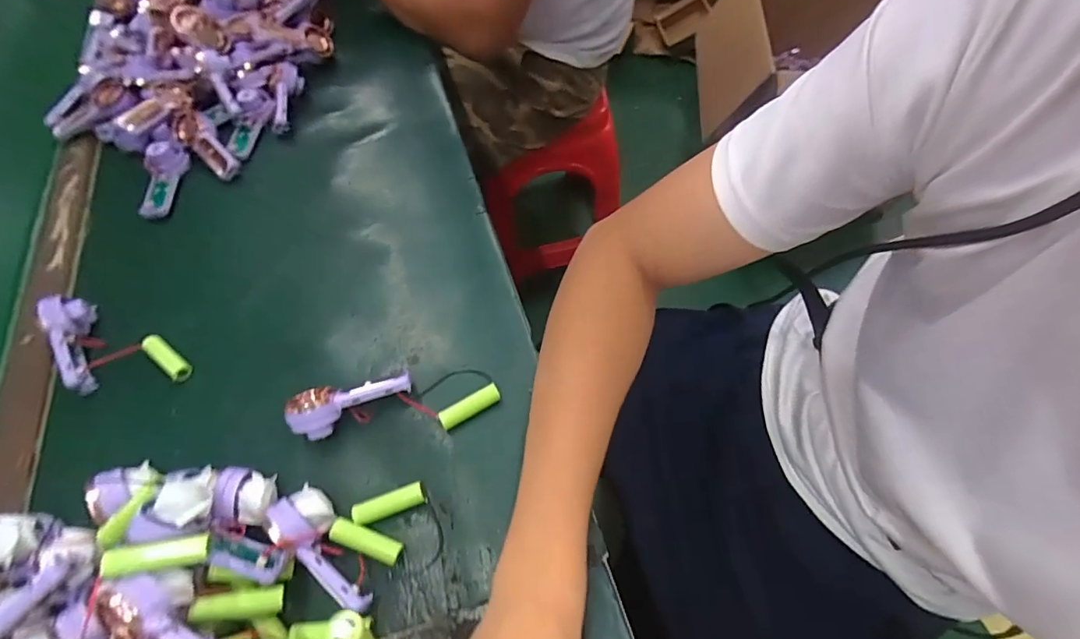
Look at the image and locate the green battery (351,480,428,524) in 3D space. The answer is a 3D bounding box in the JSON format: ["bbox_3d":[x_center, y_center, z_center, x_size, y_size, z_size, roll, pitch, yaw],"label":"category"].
[{"bbox_3d":[-0.106,0.131,0.349,0.050,0.013,0.015,-18,61,-6],"label":"green battery"}]

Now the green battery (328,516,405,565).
[{"bbox_3d":[-0.118,0.152,0.335,0.050,0.013,0.015,16,63,13],"label":"green battery"}]

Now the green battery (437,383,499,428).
[{"bbox_3d":[-0.055,0.068,0.382,0.049,0.013,0.015,-29,63,-12],"label":"green battery"}]

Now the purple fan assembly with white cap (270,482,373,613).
[{"bbox_3d":[-0.140,0.148,0.317,0.034,0.029,0.087,-42,66,-18],"label":"purple fan assembly with white cap"}]

